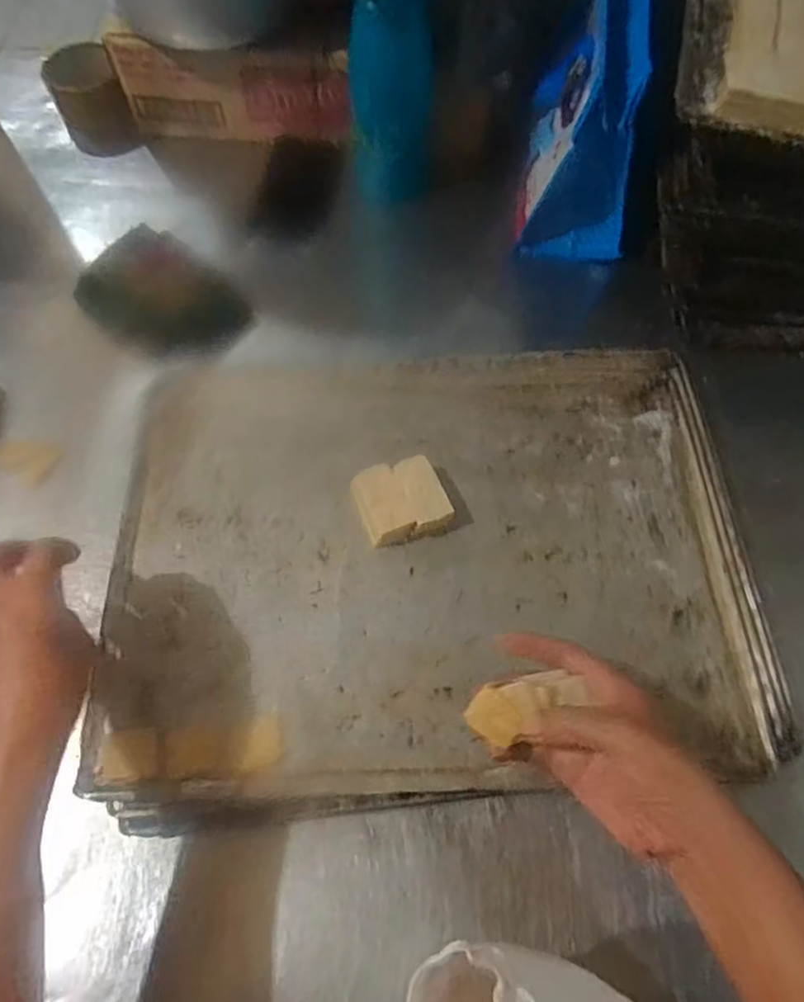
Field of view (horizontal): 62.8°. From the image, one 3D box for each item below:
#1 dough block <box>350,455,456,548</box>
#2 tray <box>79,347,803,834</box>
[{"bbox_3d":[0.000,0.001,0.510,0.064,0.026,0.063,-19,64,-10],"label":"dough block"},{"bbox_3d":[0.024,0.035,0.506,0.469,0.041,0.350,-2,64,-4],"label":"tray"}]

